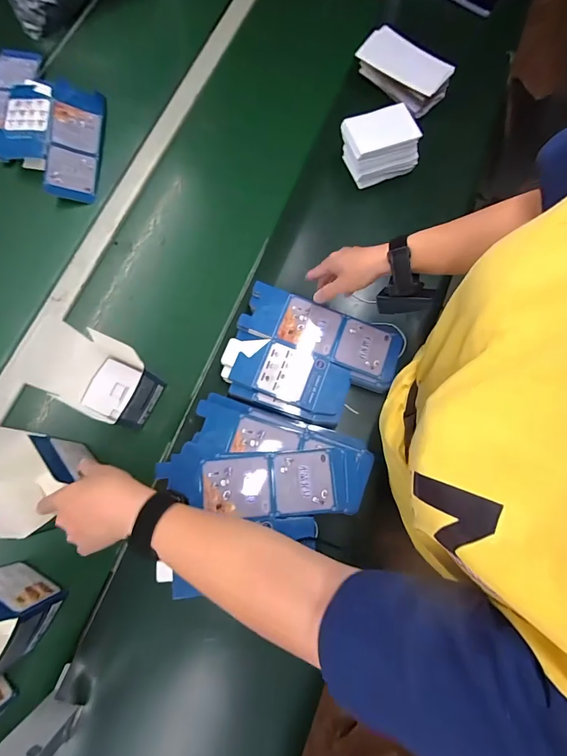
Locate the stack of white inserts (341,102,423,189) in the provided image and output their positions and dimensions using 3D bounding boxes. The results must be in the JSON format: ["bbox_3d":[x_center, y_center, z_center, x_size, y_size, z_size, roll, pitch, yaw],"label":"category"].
[{"bbox_3d":[0.168,-0.407,0.642,0.122,0.085,0.075,-19,79,-5],"label":"stack of white inserts"}]

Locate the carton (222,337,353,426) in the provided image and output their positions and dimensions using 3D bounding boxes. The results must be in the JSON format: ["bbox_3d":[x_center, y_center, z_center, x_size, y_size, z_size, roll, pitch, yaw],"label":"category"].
[{"bbox_3d":[0.001,-0.002,0.534,0.185,0.006,0.096,19,78,3],"label":"carton"}]

